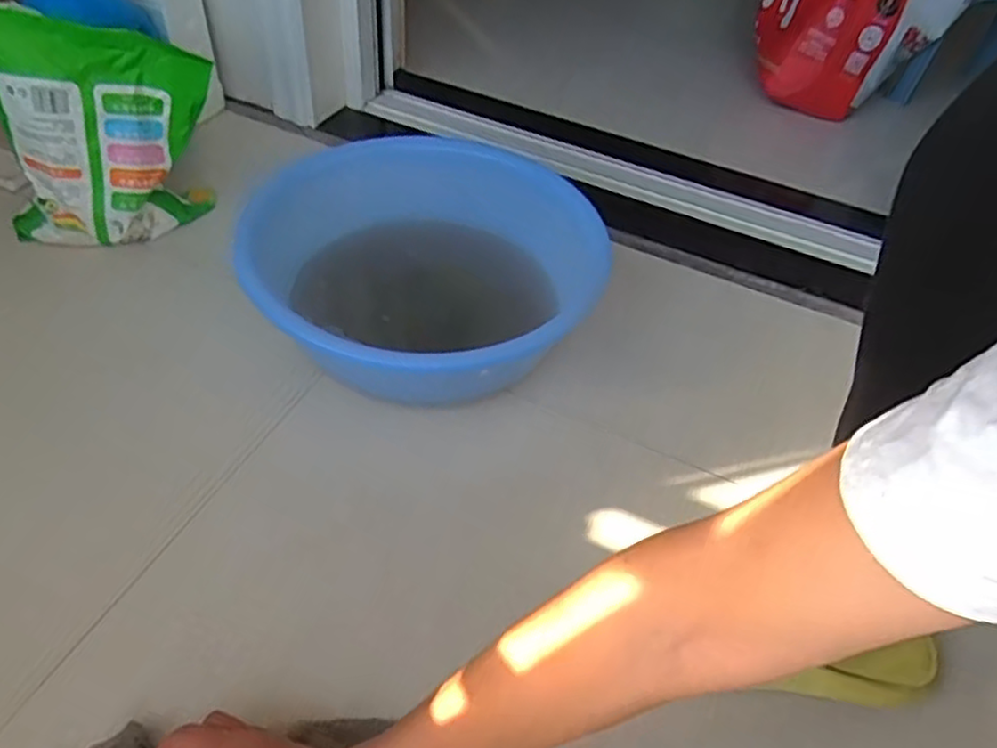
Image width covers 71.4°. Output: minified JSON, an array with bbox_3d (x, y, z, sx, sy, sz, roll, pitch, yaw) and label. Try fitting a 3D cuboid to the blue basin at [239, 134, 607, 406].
[{"bbox_3d":[-0.076,-0.100,0.730,0.341,0.128,0.334,3,47,-4],"label":"blue basin"}]

